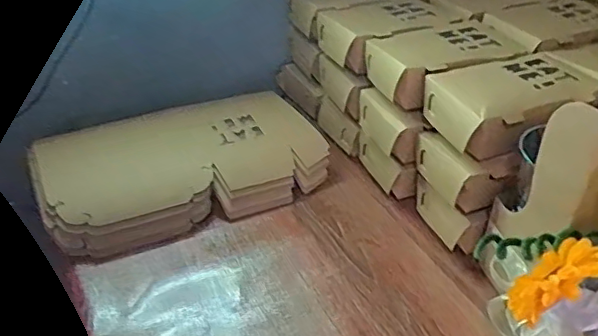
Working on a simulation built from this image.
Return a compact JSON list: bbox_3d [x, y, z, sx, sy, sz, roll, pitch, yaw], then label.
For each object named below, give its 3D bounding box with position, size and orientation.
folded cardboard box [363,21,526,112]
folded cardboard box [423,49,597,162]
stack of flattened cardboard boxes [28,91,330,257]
[{"bbox_3d":[0.154,-0.114,0.632,0.157,0.047,0.101,-13,38,-20],"label":"folded cardboard box"},{"bbox_3d":[0.208,-0.063,0.563,0.162,0.050,0.105,-18,40,-25],"label":"folded cardboard box"},{"bbox_3d":[-0.133,-0.017,0.662,0.302,0.069,0.176,-15,39,-23],"label":"stack of flattened cardboard boxes"}]

